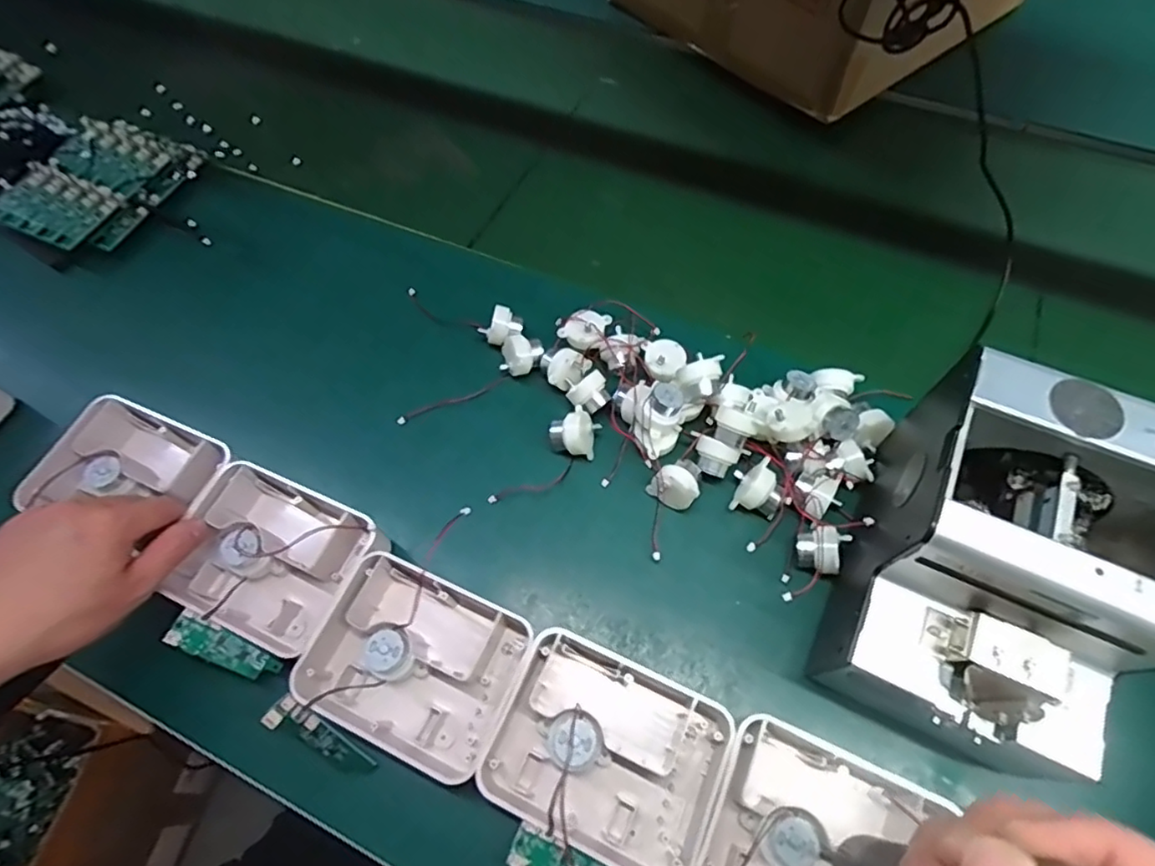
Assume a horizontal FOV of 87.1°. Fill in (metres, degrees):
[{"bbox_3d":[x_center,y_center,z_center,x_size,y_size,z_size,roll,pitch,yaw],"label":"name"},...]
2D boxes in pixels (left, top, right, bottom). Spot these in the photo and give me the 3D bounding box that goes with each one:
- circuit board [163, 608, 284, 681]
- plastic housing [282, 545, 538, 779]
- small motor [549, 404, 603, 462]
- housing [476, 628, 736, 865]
[{"bbox_3d":[-0.227,0.140,0.391,0.069,0.008,0.021,36,61,-17],"label":"circuit board"},{"bbox_3d":[-0.099,0.147,0.388,0.127,0.040,0.103,21,62,10],"label":"plastic housing"},{"bbox_3d":[-0.002,0.000,0.466,0.025,0.034,0.033,6,74,43],"label":"small motor"},{"bbox_3d":[0.018,0.191,0.360,0.131,0.041,0.103,22,62,11],"label":"housing"}]

